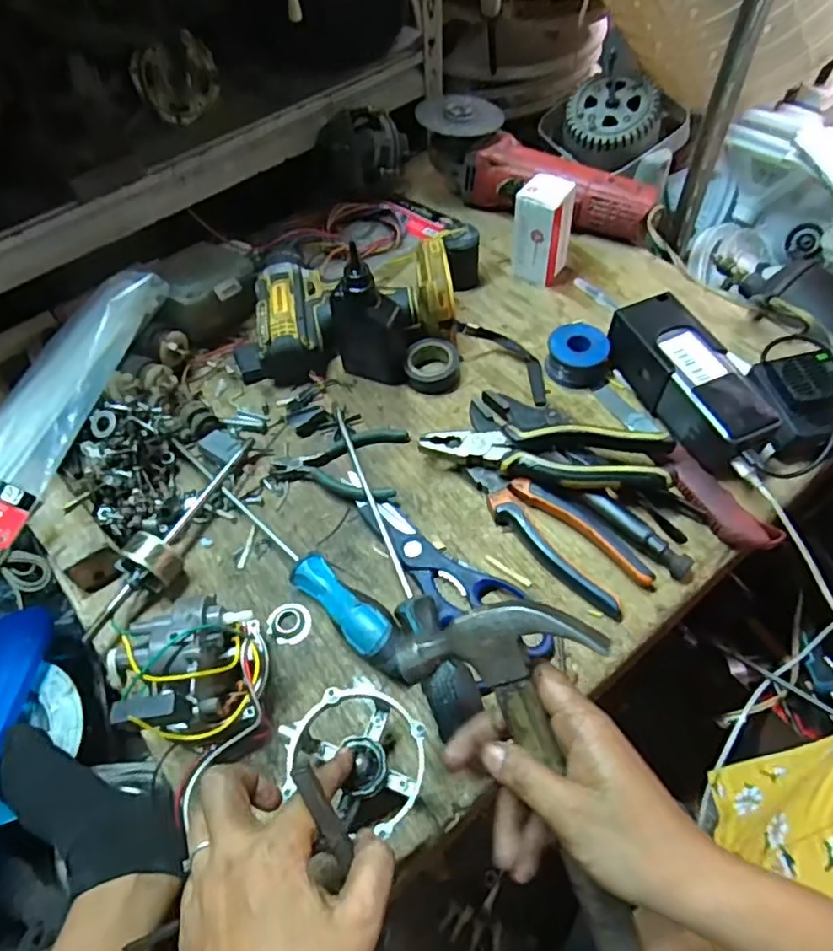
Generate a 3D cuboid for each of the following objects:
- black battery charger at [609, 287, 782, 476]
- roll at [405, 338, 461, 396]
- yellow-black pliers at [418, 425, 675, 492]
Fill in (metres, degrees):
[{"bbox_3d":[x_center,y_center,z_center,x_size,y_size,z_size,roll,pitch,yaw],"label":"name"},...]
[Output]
[{"bbox_3d":[0.232,-0.080,0.526,0.058,0.051,0.157,-20,57,-11],"label":"black battery charger"},{"bbox_3d":[0.015,-0.103,0.582,0.050,0.022,0.046,-1,56,2],"label":"roll"},{"bbox_3d":[0.102,-0.016,0.505,0.192,0.034,0.053,8,56,8],"label":"yellow-black pliers"}]

